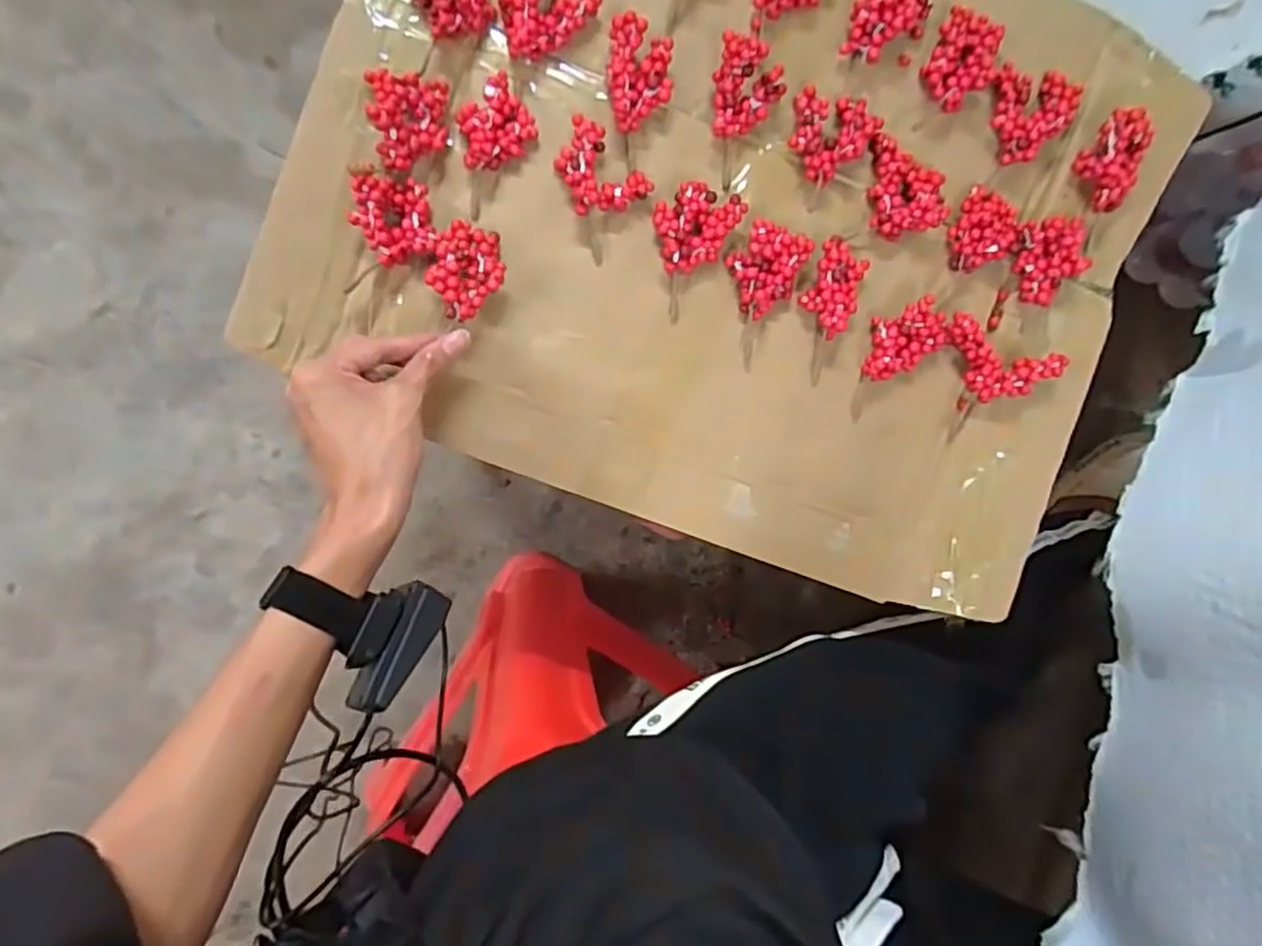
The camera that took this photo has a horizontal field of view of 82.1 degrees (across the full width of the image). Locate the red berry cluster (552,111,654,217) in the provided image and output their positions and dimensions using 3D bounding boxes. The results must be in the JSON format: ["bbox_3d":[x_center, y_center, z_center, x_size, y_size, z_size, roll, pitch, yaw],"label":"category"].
[{"bbox_3d":[-0.023,-0.193,0.472,0.064,0.020,0.050,39,89,-6],"label":"red berry cluster"}]

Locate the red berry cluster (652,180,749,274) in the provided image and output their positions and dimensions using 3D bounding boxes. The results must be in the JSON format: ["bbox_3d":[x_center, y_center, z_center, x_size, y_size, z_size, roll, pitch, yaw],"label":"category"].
[{"bbox_3d":[0.041,-0.165,0.481,0.047,0.017,0.061,44,88,-6],"label":"red berry cluster"}]

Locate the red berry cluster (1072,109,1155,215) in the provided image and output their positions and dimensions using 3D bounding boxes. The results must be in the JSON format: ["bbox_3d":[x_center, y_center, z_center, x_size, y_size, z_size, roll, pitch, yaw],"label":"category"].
[{"bbox_3d":[0.325,-0.212,0.490,0.034,0.024,0.060,31,90,-6],"label":"red berry cluster"}]

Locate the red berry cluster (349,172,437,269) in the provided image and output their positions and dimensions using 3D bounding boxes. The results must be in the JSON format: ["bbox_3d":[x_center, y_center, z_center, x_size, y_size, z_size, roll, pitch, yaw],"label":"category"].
[{"bbox_3d":[-0.149,-0.160,0.458,0.046,0.021,0.052,-11,94,-5],"label":"red berry cluster"}]

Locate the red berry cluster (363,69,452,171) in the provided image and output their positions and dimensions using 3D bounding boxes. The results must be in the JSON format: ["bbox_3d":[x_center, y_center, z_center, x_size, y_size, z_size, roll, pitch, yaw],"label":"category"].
[{"bbox_3d":[-0.138,-0.219,0.448,0.043,0.029,0.058,3,93,-6],"label":"red berry cluster"}]

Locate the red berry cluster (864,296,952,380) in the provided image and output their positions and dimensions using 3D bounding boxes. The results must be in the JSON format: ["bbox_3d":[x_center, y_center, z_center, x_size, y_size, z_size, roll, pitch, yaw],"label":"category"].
[{"bbox_3d":[0.187,-0.092,0.497,0.061,0.019,0.041,-23,95,-4],"label":"red berry cluster"}]

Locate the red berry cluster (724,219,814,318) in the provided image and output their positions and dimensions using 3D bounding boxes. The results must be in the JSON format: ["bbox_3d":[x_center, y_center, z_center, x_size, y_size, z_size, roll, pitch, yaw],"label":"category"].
[{"bbox_3d":[0.090,-0.138,0.488,0.046,0.014,0.061,37,89,-6],"label":"red berry cluster"}]

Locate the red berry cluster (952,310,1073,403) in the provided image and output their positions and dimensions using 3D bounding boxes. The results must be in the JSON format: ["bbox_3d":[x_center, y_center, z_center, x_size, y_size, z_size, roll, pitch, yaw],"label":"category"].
[{"bbox_3d":[0.251,-0.074,0.498,0.078,0.022,0.045,24,90,-6],"label":"red berry cluster"}]

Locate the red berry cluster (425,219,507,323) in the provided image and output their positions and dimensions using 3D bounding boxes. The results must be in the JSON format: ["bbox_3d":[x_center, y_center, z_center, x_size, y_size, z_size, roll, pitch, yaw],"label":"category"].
[{"bbox_3d":[-0.104,-0.128,0.462,0.044,0.016,0.060,19,91,-6],"label":"red berry cluster"}]

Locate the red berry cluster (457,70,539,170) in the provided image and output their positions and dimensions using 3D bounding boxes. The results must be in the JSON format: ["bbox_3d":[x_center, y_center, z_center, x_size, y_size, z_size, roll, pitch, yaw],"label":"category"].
[{"bbox_3d":[-0.089,-0.222,0.466,0.053,0.016,0.043,-39,96,-3],"label":"red berry cluster"}]

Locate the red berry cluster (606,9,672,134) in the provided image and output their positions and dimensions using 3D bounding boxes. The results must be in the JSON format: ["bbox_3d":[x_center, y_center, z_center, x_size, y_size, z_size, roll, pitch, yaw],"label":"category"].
[{"bbox_3d":[0.006,-0.257,0.469,0.040,0.016,0.069,3,93,-6],"label":"red berry cluster"}]

